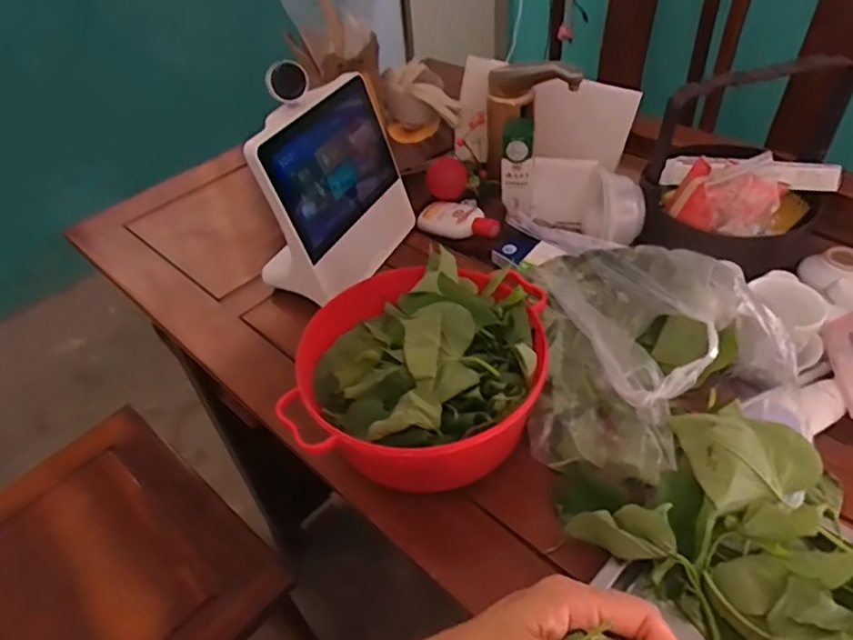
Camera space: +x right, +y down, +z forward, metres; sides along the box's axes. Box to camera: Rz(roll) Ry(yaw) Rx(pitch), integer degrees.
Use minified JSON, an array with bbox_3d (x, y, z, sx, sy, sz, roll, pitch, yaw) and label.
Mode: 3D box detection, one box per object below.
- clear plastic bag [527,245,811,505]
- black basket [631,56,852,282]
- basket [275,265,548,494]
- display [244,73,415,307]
[{"bbox_3d":[0.202,0.030,0.517,0.209,0.139,0.245,3,44,10],"label":"clear plastic bag"},{"bbox_3d":[0.382,-0.194,0.702,0.192,0.195,0.191,20,50,26],"label":"black basket"},{"bbox_3d":[-0.005,0.043,0.524,0.216,0.102,0.216,1,44,8],"label":"basket"},{"bbox_3d":[-0.103,-0.160,0.704,0.092,0.190,0.219,18,49,24],"label":"display"}]

